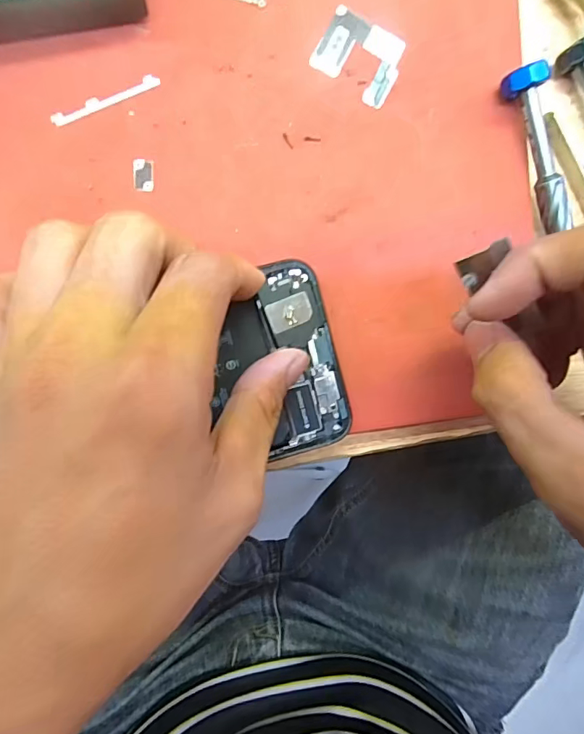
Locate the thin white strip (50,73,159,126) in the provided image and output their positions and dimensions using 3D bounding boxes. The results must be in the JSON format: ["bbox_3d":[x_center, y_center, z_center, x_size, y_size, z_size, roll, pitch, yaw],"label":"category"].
[{"bbox_3d":[-0.071,-0.102,0.175,0.043,0.004,0.005,-26,98,-4],"label":"thin white strip"}]

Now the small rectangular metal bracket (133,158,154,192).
[{"bbox_3d":[-0.058,-0.075,0.179,0.008,0.004,0.012,0,93,-6],"label":"small rectangular metal bracket"}]

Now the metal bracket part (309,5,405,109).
[{"bbox_3d":[0.028,-0.125,0.184,0.033,0.004,0.027,28,90,-7],"label":"metal bracket part"}]

